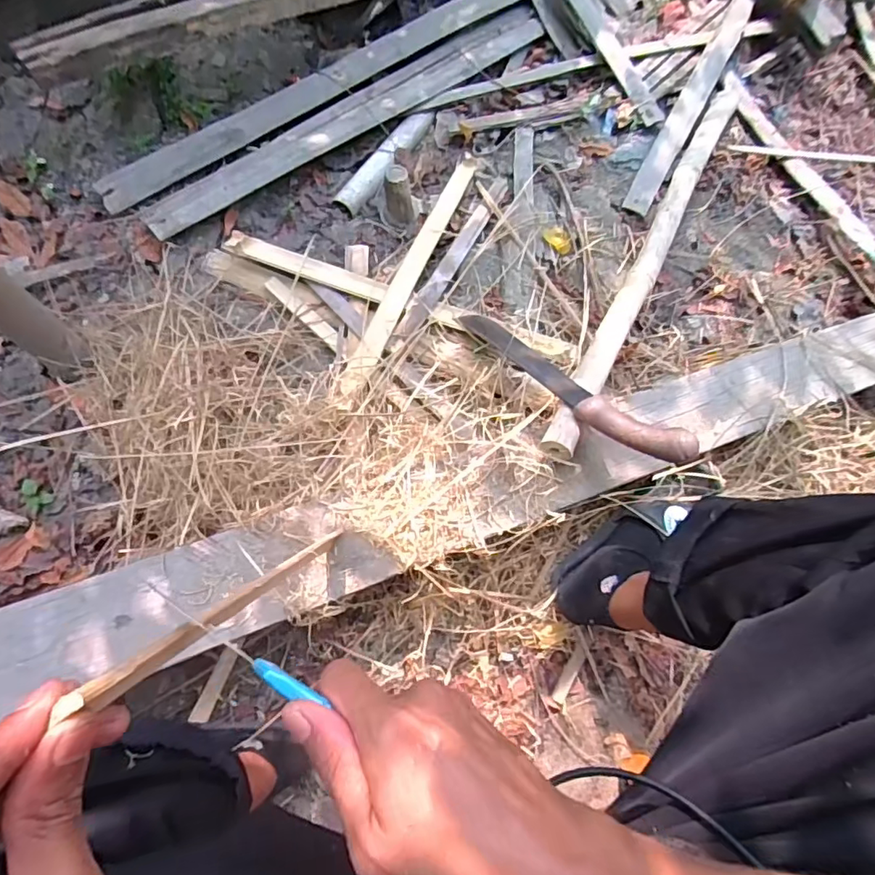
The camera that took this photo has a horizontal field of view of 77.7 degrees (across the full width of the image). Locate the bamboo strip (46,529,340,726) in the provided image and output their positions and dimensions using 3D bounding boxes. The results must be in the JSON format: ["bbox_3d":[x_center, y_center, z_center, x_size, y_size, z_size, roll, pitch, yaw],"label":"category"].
[{"bbox_3d":[-0.105,0.090,0.348,0.010,0.376,0.013,-2,87,0],"label":"bamboo strip"}]

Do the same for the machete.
[{"bbox_3d":[0.147,-0.077,0.678,0.052,0.034,0.403,-26,37,-11],"label":"machete"}]

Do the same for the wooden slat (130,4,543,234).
[{"bbox_3d":[-0.129,-0.592,0.987,0.849,0.032,0.094,-38,69,-16],"label":"wooden slat"}]

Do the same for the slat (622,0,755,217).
[{"bbox_3d":[0.485,-0.651,1.022,0.050,0.018,0.600,27,73,13],"label":"slat"}]

